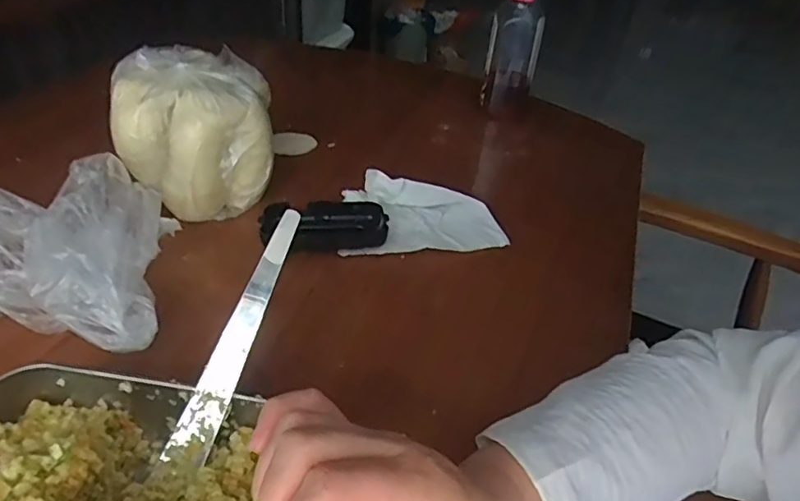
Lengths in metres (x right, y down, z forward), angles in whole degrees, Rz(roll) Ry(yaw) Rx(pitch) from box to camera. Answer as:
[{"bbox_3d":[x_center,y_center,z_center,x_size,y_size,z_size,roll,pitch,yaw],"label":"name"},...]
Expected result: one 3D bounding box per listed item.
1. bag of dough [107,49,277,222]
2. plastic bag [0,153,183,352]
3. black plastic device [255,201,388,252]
[{"bbox_3d":[-0.192,-0.116,0.552,0.136,0.123,0.148,-8,40,-13],"label":"bag of dough"},{"bbox_3d":[-0.279,-0.001,0.428,0.234,0.077,0.146,5,39,2],"label":"plastic bag"},{"bbox_3d":[-0.067,-0.021,0.519,0.108,0.023,0.048,-1,36,-3],"label":"black plastic device"}]

